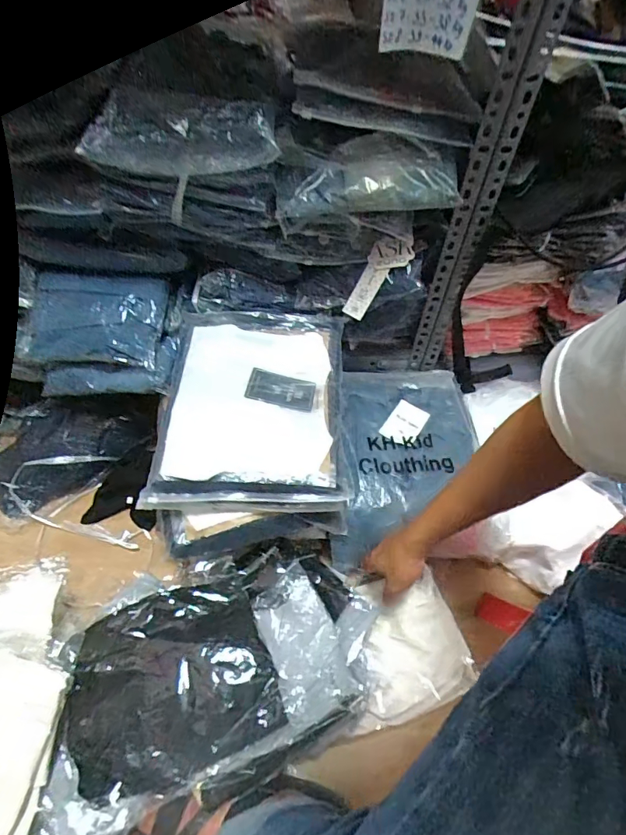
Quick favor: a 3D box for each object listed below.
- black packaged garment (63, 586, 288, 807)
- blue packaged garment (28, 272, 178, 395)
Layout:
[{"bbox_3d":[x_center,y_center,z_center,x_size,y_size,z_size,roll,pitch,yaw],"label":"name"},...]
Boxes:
[{"bbox_3d":[-0.173,0.317,0.555,0.233,0.034,0.194,-15,54,-16],"label":"black packaged garment"},{"bbox_3d":[-0.333,-0.130,0.714,0.216,0.183,0.054,-1,8,4],"label":"blue packaged garment"}]

